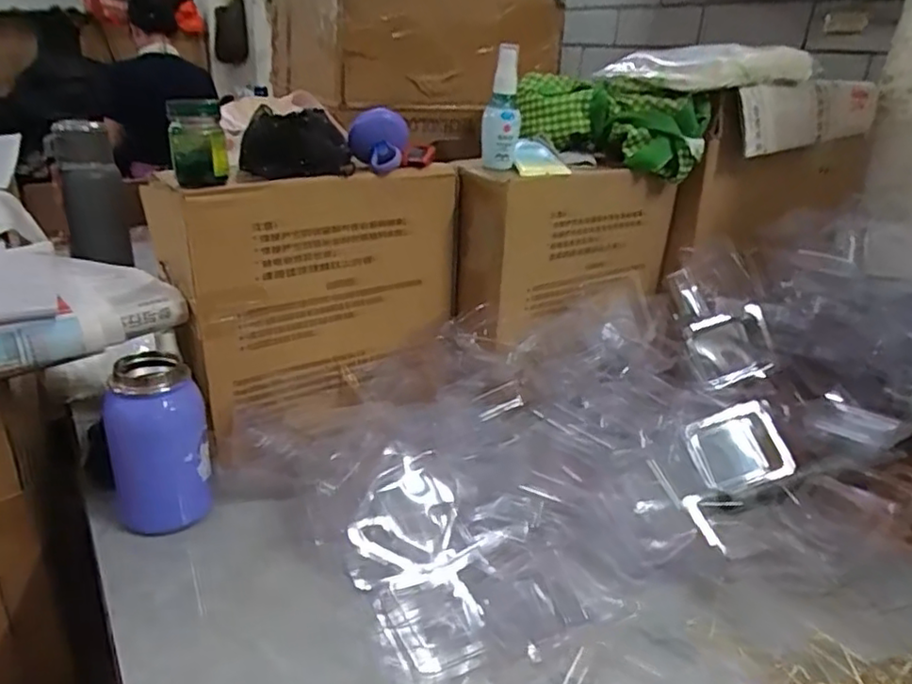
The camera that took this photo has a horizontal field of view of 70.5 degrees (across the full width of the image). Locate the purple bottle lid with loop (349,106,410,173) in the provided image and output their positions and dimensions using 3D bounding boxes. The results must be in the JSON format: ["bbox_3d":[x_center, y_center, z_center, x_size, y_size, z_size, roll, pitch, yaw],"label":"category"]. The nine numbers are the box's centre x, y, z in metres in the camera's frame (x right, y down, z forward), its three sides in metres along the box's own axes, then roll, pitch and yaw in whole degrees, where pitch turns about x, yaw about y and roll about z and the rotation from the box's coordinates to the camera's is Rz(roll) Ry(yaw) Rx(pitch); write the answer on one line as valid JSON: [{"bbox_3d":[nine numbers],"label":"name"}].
[{"bbox_3d":[-0.074,-0.200,0.625,0.055,0.051,0.047,1,24,-5],"label":"purple bottle lid with loop"}]

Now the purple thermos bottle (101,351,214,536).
[{"bbox_3d":[-0.249,0.084,0.538,0.072,0.135,0.059,-10,28,-28],"label":"purple thermos bottle"}]

